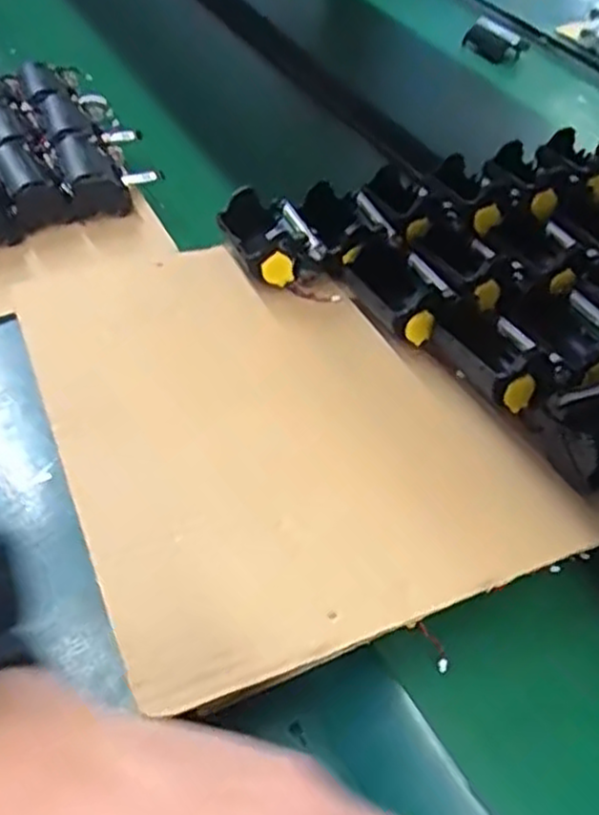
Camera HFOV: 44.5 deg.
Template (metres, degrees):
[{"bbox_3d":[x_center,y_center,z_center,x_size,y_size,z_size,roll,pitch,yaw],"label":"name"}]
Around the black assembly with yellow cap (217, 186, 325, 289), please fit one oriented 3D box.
[{"bbox_3d":[-0.020,-0.116,0.489,0.058,0.041,0.072,-14,52,-15],"label":"black assembly with yellow cap"}]

